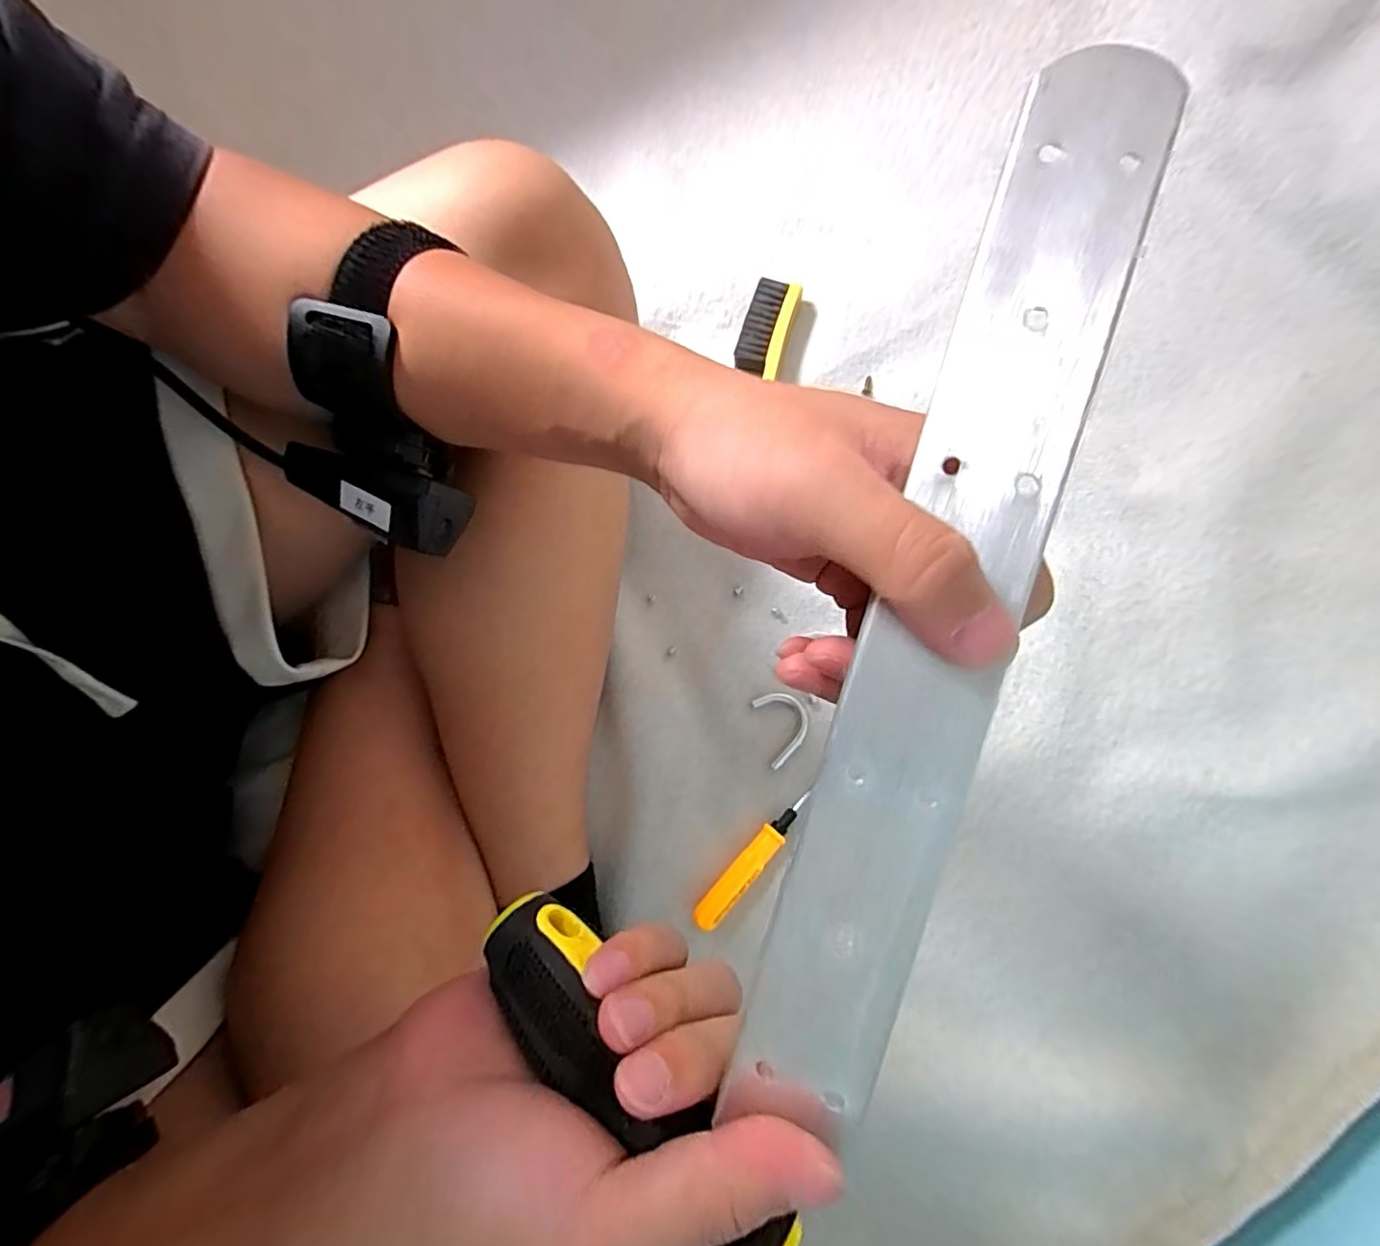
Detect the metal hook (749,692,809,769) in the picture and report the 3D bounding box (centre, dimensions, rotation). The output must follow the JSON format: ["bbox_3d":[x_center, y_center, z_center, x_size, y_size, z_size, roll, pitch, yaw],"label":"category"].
[{"bbox_3d":[0.059,0.063,0.366,0.031,0.005,0.043,-18,80,-3],"label":"metal hook"}]

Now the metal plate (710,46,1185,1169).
[{"bbox_3d":[0.060,-0.003,0.140,0.033,0.006,0.250,17,92,13],"label":"metal plate"}]

